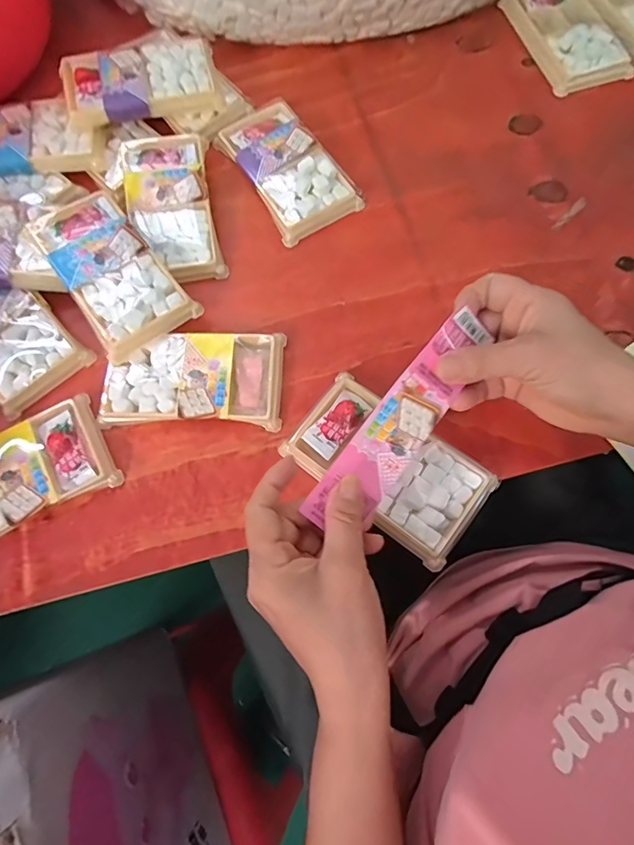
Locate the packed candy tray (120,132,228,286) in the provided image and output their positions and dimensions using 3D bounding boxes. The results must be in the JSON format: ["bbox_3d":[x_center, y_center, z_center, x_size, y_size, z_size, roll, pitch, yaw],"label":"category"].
[{"bbox_3d":[-0.123,-0.184,0.385,0.069,0.022,0.136,-11,75,-3],"label":"packed candy tray"}]

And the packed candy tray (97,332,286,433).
[{"bbox_3d":[-0.094,-0.034,0.345,0.132,0.016,0.071,2,75,1],"label":"packed candy tray"}]

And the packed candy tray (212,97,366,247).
[{"bbox_3d":[-0.028,-0.231,0.400,0.076,0.021,0.137,-33,77,-8],"label":"packed candy tray"}]

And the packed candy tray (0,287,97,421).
[{"bbox_3d":[-0.251,-0.076,0.364,0.073,0.015,0.129,-41,78,-10],"label":"packed candy tray"}]

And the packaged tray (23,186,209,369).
[{"bbox_3d":[-0.162,-0.121,0.360,0.074,0.029,0.135,-34,77,-9],"label":"packaged tray"}]

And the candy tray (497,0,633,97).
[{"bbox_3d":[0.246,-0.385,0.441,0.078,0.016,0.135,-20,75,-5],"label":"candy tray"}]

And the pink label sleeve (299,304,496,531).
[{"bbox_3d":[0.055,-0.001,0.285,0.037,0.012,0.162,38,81,1],"label":"pink label sleeve"}]

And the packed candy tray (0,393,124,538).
[{"bbox_3d":[-0.217,0.041,0.325,0.129,0.014,0.073,-28,76,-7],"label":"packed candy tray"}]

